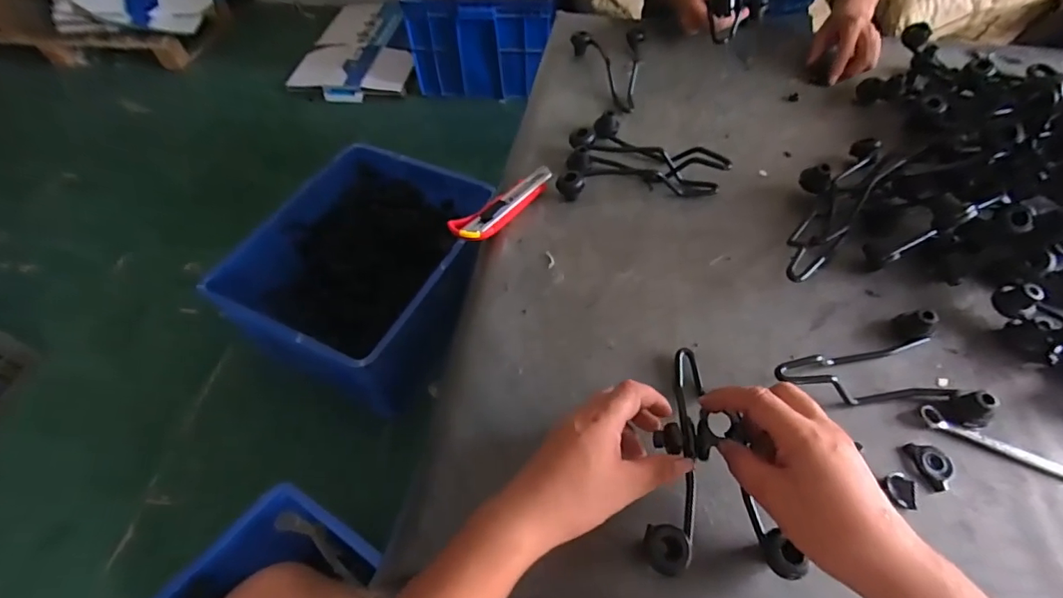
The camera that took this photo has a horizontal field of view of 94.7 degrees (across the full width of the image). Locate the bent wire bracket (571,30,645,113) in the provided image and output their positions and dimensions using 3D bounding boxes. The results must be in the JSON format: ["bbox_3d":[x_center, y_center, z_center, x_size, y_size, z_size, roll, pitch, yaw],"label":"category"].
[{"bbox_3d":[0.142,-0.367,0.777,0.120,0.038,0.187,-11,55,-6],"label":"bent wire bracket"}]

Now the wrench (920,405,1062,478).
[{"bbox_3d":[0.436,0.136,0.431,0.173,0.010,0.024,23,58,17],"label":"wrench"}]

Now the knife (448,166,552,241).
[{"bbox_3d":[-0.029,-0.115,0.602,0.154,0.019,0.043,-37,62,-22],"label":"knife"}]

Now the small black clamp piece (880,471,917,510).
[{"bbox_3d":[0.312,0.160,0.413,0.026,0.005,0.031,16,56,12],"label":"small black clamp piece"}]

